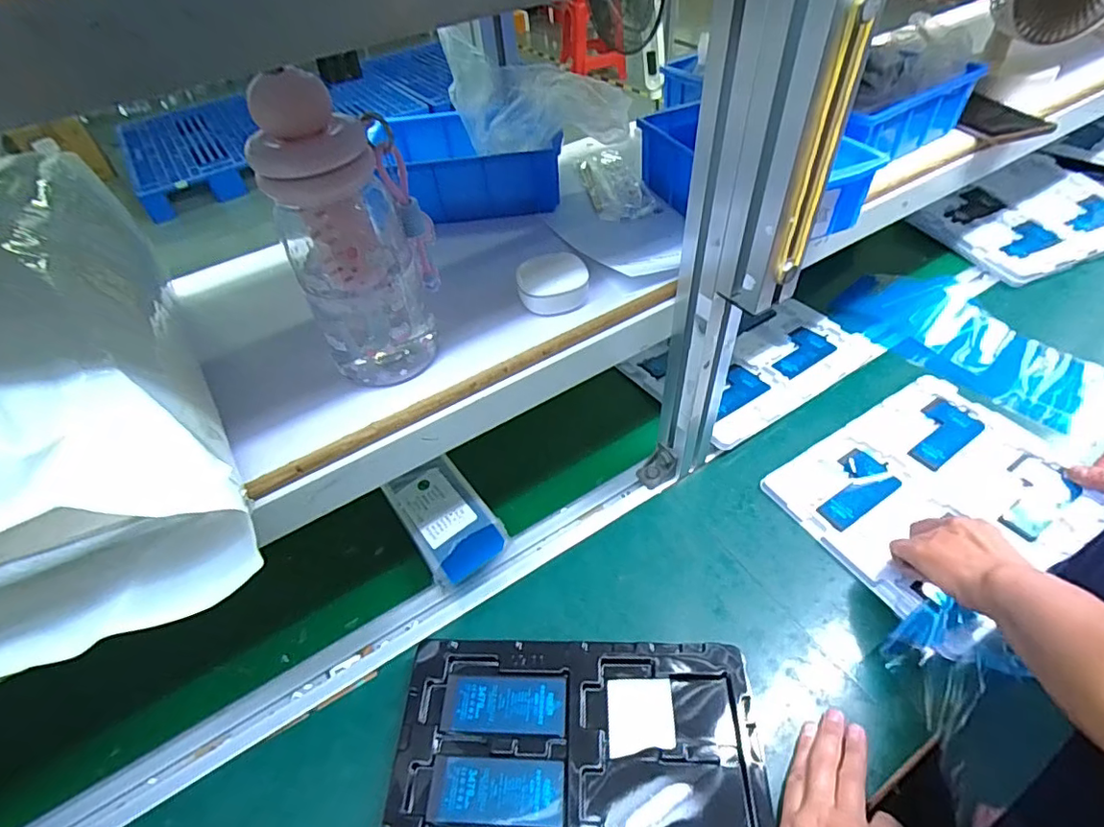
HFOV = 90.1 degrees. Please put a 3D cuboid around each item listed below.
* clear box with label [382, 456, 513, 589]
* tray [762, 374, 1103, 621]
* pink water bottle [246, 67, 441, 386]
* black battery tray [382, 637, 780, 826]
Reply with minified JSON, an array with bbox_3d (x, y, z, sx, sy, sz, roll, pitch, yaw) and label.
[{"bbox_3d":[-0.105,0.110,0.556,0.082,0.055,0.127,-29,53,-19],"label":"clear box with label"},{"bbox_3d":[0.400,0.077,0.574,0.290,0.015,0.215,-25,50,-16],"label":"tray"},{"bbox_3d":[-0.121,-0.105,0.351,0.089,0.175,0.062,-20,49,-12],"label":"pink water bottle"},{"bbox_3d":[0.017,0.279,0.403,0.272,0.012,0.216,0,49,4],"label":"black battery tray"}]

